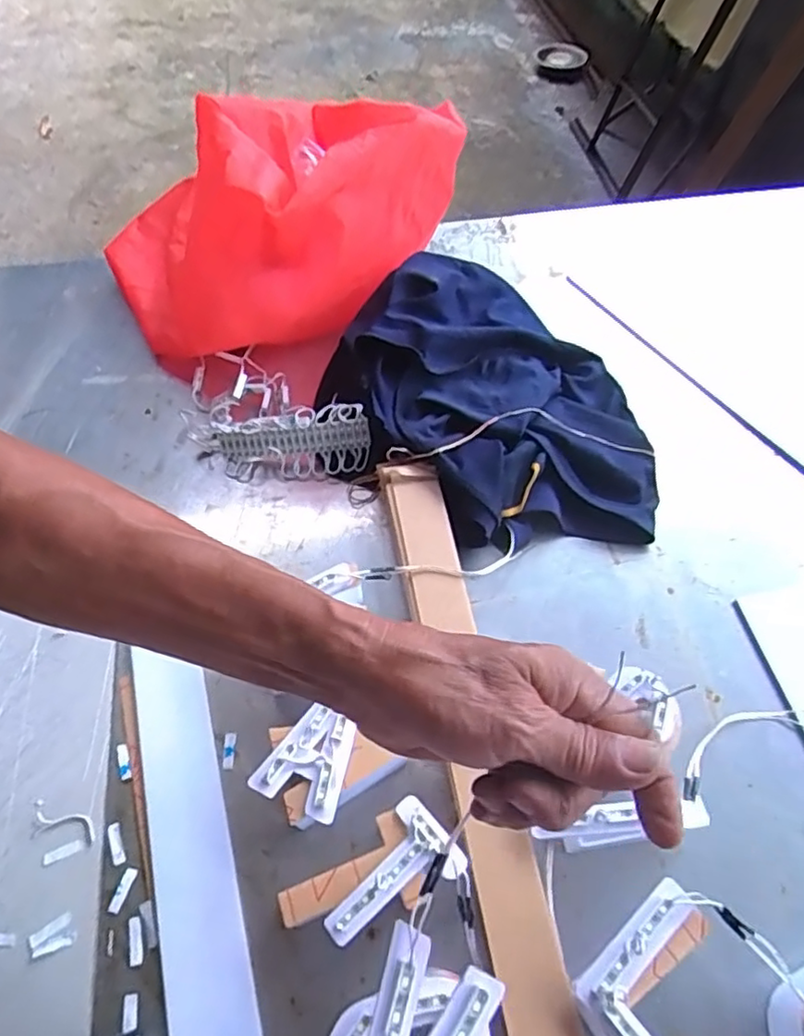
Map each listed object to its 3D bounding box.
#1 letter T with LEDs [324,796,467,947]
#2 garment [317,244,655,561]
[{"bbox_3d":[-0.007,0.210,0.370,0.084,0.008,0.050,-38,64,-20],"label":"letter T with LEDs"},{"bbox_3d":[0.083,-0.108,0.580,0.334,0.080,0.263,27,61,16],"label":"garment"}]

